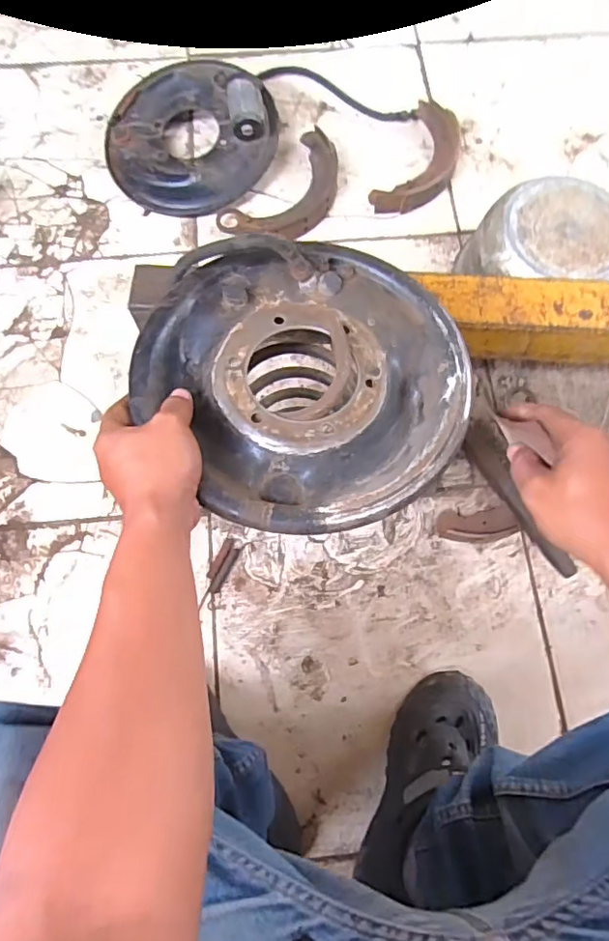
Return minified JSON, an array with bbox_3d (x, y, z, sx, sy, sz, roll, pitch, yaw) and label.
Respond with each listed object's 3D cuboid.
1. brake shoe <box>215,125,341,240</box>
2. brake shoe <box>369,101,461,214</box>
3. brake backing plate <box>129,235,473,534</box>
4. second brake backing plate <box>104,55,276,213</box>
[{"bbox_3d":[-0.022,-0.422,0.870,0.120,0.031,0.221,42,79,10],"label":"brake shoe"},{"bbox_3d":[0.190,-0.490,0.899,0.100,0.034,0.222,25,76,6],"label":"brake shoe"},{"bbox_3d":[-0.001,-0.087,0.459,0.244,0.046,0.270,-40,79,-10],"label":"brake backing plate"},{"bbox_3d":[-0.175,-0.518,0.869,0.256,0.083,0.239,0,75,0],"label":"second brake backing plate"}]

